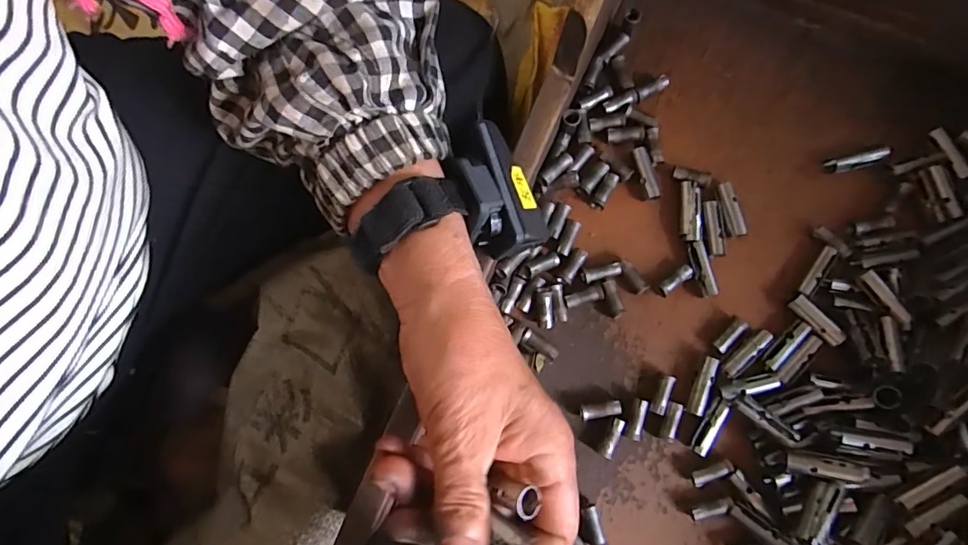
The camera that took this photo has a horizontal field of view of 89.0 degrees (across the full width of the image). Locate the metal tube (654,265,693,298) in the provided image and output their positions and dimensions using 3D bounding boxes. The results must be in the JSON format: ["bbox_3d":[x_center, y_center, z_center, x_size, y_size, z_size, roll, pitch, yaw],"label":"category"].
[{"bbox_3d":[0.124,0.006,0.321,0.025,0.009,0.009,-36,79,-6],"label":"metal tube"}]

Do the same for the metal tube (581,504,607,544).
[{"bbox_3d":[0.064,0.154,0.296,0.012,0.009,0.025,-15,78,-2],"label":"metal tube"}]

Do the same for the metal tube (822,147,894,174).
[{"bbox_3d":[0.253,-0.076,0.331,0.042,0.007,0.010,-14,77,12],"label":"metal tube"}]

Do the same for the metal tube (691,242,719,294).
[{"bbox_3d":[0.142,-0.002,0.322,0.008,0.012,0.036,-11,77,-1],"label":"metal tube"}]

